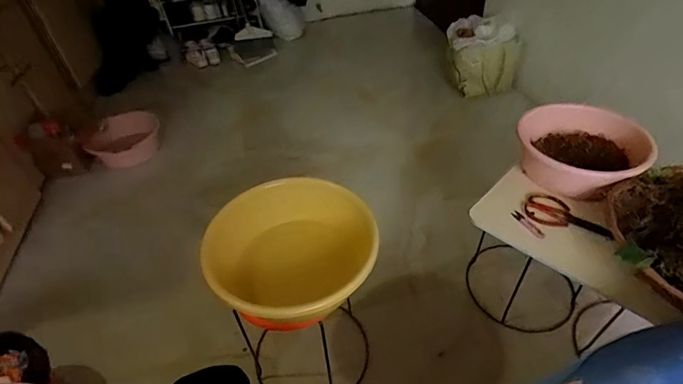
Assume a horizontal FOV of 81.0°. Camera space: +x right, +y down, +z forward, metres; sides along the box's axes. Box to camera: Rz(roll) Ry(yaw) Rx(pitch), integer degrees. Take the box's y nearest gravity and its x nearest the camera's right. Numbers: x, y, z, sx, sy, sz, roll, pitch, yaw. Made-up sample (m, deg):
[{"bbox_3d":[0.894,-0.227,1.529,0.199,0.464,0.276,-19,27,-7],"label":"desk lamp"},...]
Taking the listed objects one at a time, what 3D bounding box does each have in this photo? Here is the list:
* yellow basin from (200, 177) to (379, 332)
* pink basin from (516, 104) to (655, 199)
[{"bbox_3d":[-0.104,0.151,0.928,0.363,0.161,0.382,-2,44,2],"label":"yellow basin"},{"bbox_3d":[0.633,-0.108,1.052,0.327,0.100,0.297,17,48,21],"label":"pink basin"}]

